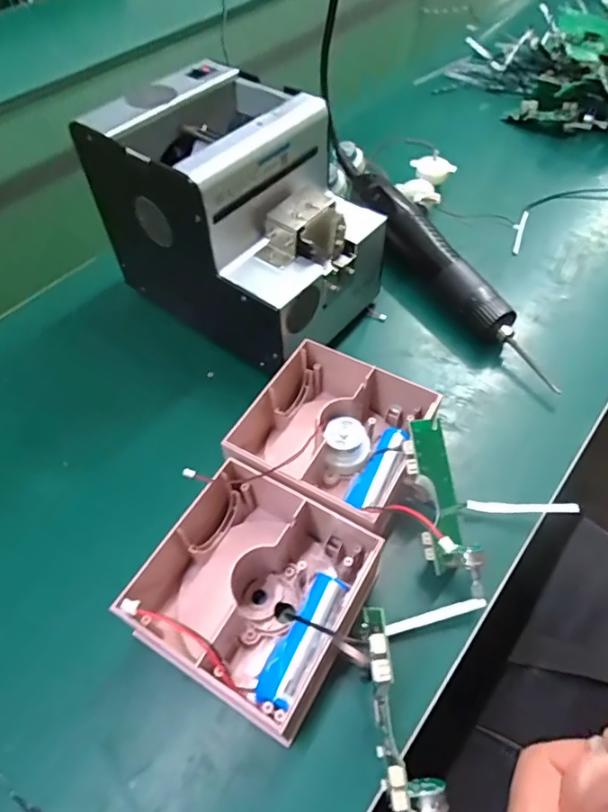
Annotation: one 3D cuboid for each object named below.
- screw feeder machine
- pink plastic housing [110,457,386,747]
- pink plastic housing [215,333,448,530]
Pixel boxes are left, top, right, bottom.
[{"bbox_3d":[-0.045,-0.136,0.390,0.176,0.154,0.127,33,60,23],"label":"screw feeder machine"},{"bbox_3d":[-0.029,0.095,0.281,0.116,0.052,0.107,27,58,20],"label":"pink plastic housing"},{"bbox_3d":[0.017,0.017,0.334,0.111,0.051,0.112,22,56,17],"label":"pink plastic housing"}]

